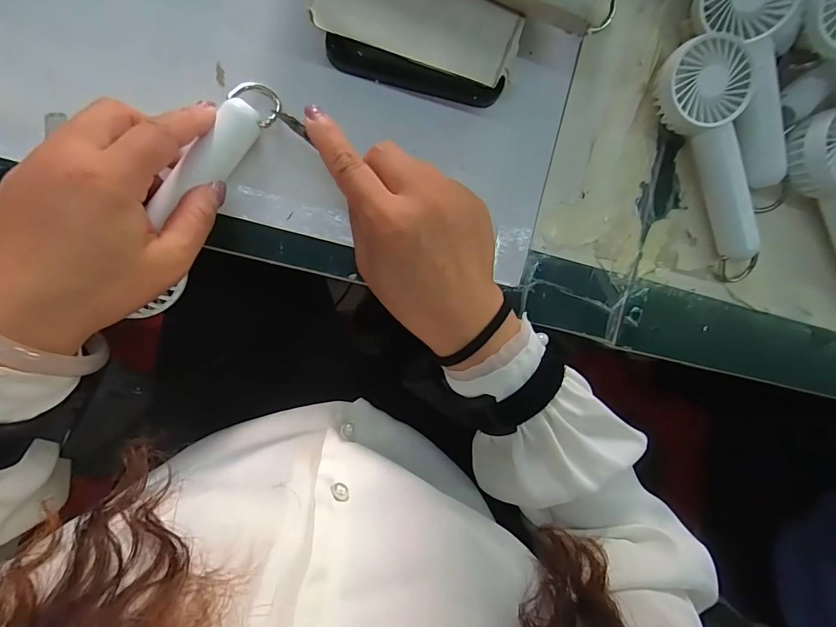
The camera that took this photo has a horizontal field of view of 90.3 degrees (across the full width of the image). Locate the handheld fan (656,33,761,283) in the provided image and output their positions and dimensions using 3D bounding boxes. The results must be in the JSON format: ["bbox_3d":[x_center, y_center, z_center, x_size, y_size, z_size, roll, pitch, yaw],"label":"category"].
[{"bbox_3d":[0.208,-0.101,0.287,0.052,0.035,0.160,-23,97,-5],"label":"handheld fan"}]

